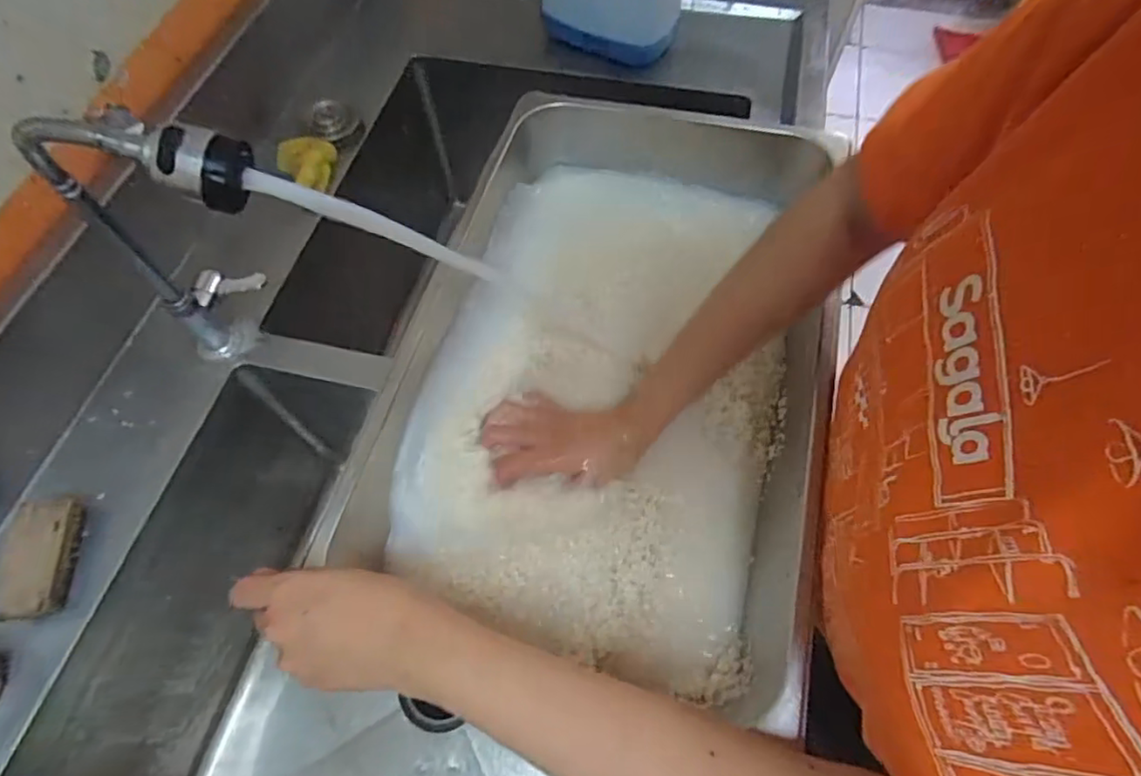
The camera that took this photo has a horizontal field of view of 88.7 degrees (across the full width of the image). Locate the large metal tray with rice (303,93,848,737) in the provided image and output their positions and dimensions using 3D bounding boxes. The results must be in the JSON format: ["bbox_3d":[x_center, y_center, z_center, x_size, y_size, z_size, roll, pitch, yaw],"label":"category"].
[{"bbox_3d":[0.037,-0.035,0.503,0.357,0.099,0.481,13,65,8],"label":"large metal tray with rice"}]

